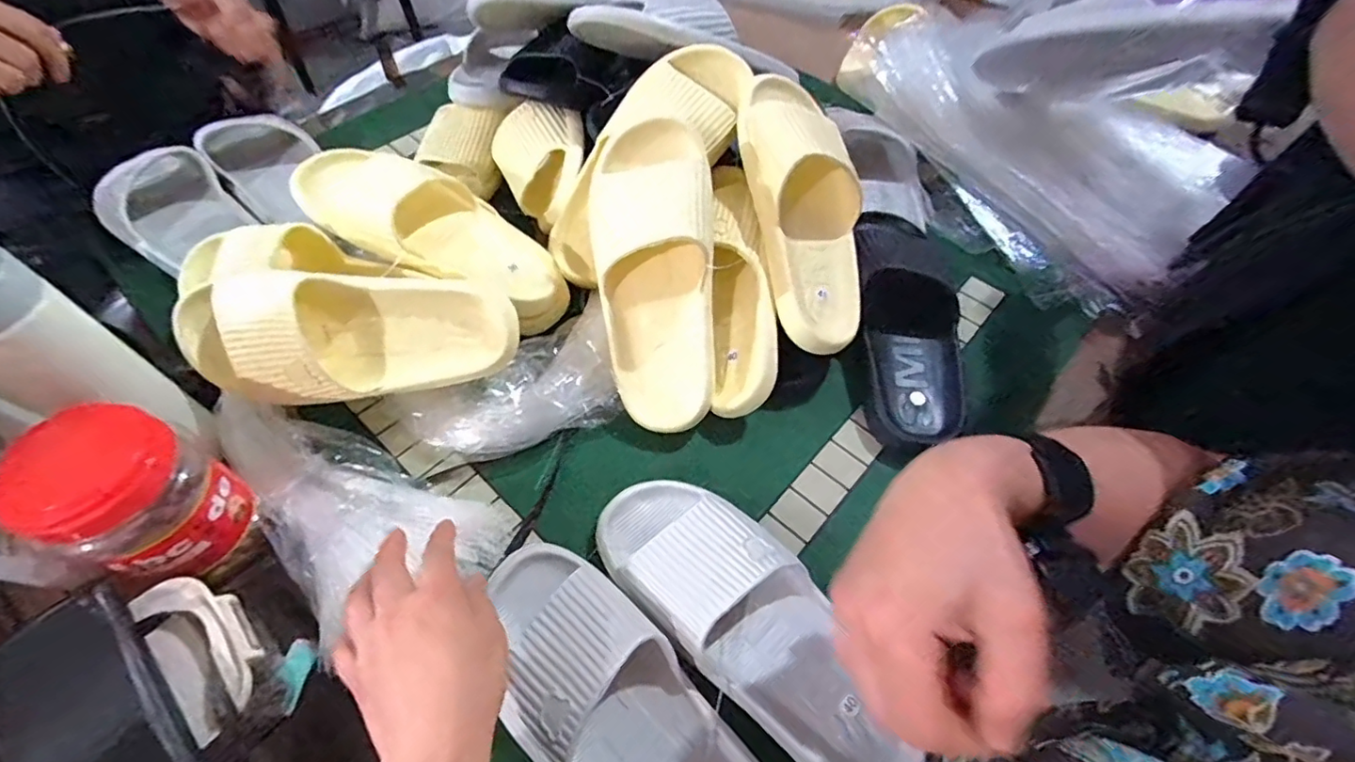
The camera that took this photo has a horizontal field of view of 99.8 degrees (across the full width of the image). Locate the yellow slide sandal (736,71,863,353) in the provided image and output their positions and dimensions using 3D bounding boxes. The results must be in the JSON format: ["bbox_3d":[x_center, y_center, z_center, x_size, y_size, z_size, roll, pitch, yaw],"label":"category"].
[{"bbox_3d":[0.119,-0.158,0.525,0.094,0.095,0.258,-10,87,-10],"label":"yellow slide sandal"}]

